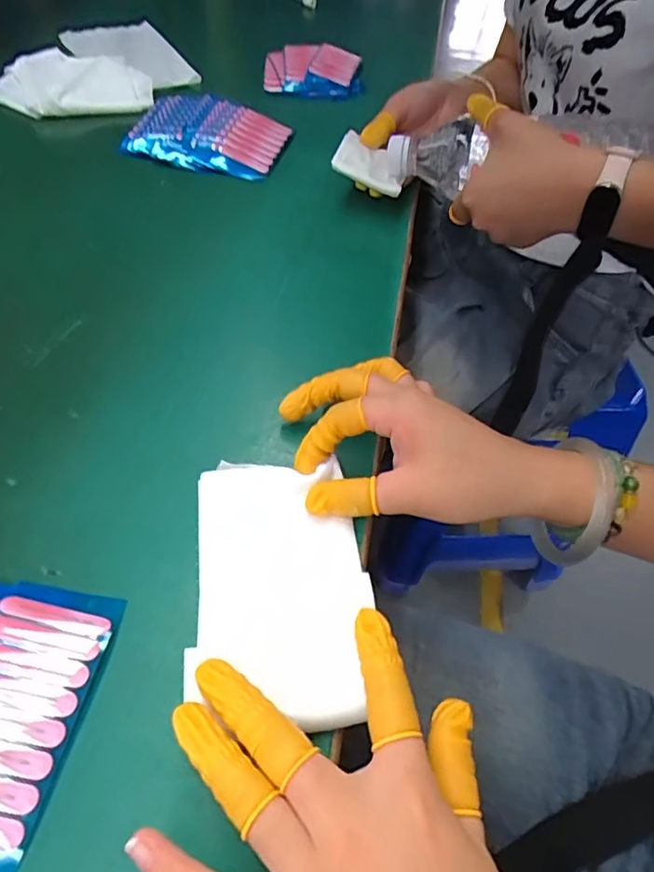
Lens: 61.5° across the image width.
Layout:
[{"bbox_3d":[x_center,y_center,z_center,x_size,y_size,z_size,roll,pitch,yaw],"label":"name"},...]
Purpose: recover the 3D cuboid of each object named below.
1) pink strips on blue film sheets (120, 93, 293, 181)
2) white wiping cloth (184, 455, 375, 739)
[{"bbox_3d":[-0.119,-0.308,0.556,0.147,0.020,0.107,14,53,6],"label":"pink strips on blue film sheets"},{"bbox_3d":[-0.025,0.073,0.281,0.084,0.012,0.135,-1,53,-6],"label":"white wiping cloth"}]

